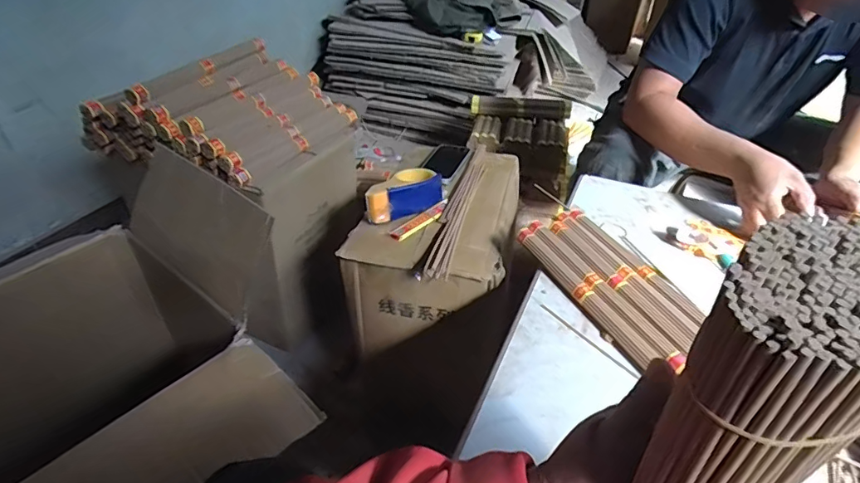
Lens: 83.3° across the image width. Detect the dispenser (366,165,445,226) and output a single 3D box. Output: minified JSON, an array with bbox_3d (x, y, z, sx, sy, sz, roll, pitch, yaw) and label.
[{"bbox_3d":[-0.050,-0.091,0.891,0.162,0.050,0.083,-22,42,-27],"label":"dispenser"}]

